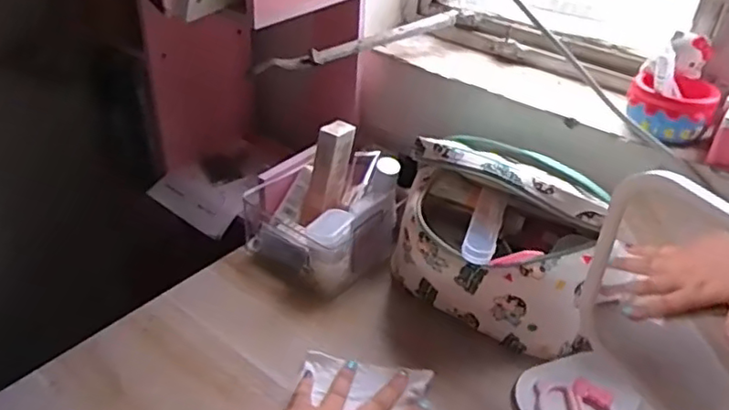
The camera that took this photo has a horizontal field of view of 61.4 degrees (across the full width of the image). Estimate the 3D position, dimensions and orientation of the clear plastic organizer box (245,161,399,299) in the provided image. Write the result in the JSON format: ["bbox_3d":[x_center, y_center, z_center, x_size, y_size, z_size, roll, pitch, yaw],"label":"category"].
[{"bbox_3d":[-0.057,0.015,0.714,0.154,0.078,0.110,26,41,29],"label":"clear plastic organizer box"}]

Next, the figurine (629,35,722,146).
[{"bbox_3d":[0.325,-0.121,0.639,0.080,0.092,0.089,21,38,23],"label":"figurine"}]

